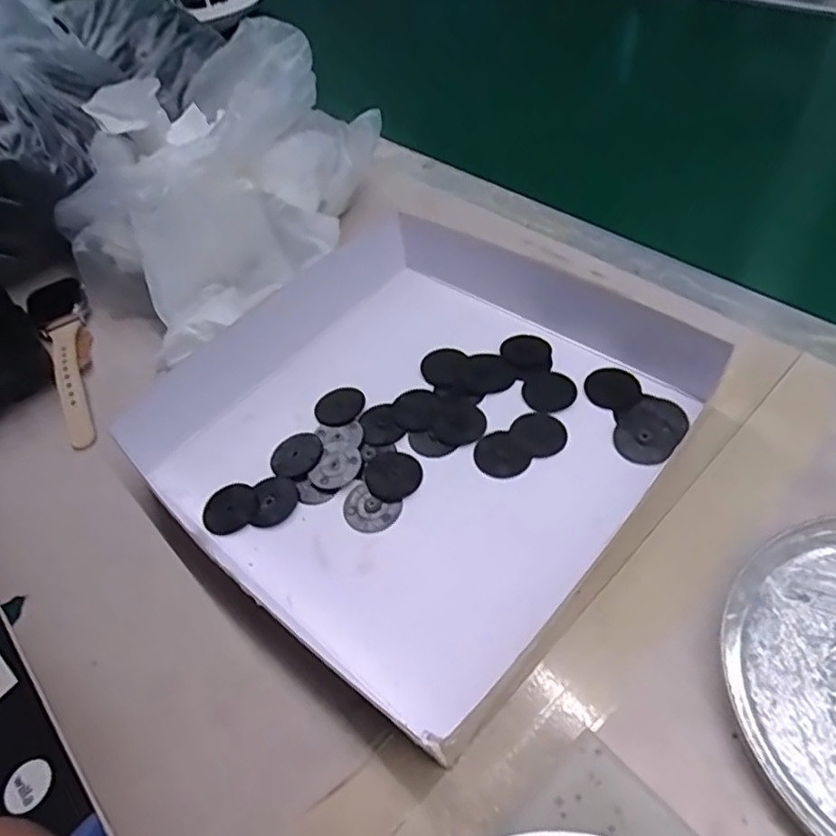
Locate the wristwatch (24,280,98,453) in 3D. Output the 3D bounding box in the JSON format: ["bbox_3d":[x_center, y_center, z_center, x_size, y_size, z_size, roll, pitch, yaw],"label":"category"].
[{"bbox_3d":[-0.208,-0.038,0.362,0.034,0.022,0.139,-29,53,-14],"label":"wristwatch"}]

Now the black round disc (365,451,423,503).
[{"bbox_3d":[-0.012,0.027,0.285,0.026,0.004,0.027,-5,52,6],"label":"black round disc"}]

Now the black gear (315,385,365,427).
[{"bbox_3d":[-0.041,-0.006,0.315,0.024,0.005,0.026,-5,52,6],"label":"black gear"}]

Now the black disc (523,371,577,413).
[{"bbox_3d":[0.067,-0.015,0.303,0.025,0.004,0.026,-5,52,6],"label":"black disc"}]

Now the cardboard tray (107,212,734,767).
[{"bbox_3d":[0.002,-0.012,0.292,0.227,0.039,0.239,34,64,30],"label":"cardboard tray"}]

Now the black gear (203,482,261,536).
[{"bbox_3d":[-0.089,0.043,0.285,0.026,0.004,0.023,-35,55,-17],"label":"black gear"}]

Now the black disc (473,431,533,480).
[{"bbox_3d":[0.039,0.018,0.284,0.022,0.004,0.026,-28,53,-13],"label":"black disc"}]

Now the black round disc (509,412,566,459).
[{"bbox_3d":[0.058,0.007,0.288,0.024,0.004,0.026,-5,52,6],"label":"black round disc"}]

